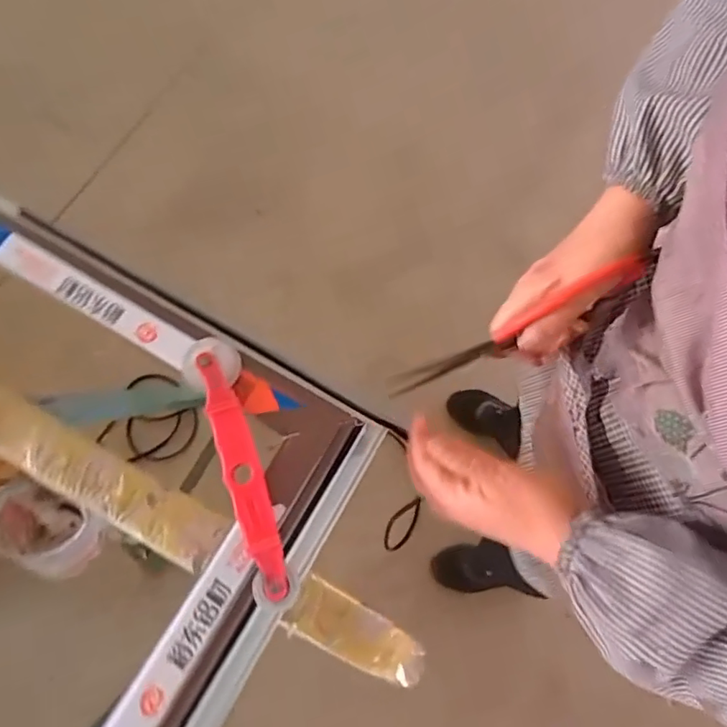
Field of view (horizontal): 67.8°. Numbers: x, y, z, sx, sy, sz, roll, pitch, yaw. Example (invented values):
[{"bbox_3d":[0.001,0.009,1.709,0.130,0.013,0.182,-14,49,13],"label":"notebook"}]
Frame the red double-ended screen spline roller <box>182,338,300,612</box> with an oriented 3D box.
[{"bbox_3d":[-0.089,0.073,0.386,0.036,0.017,0.196,-19,75,-5],"label":"red double-ended screen spline roller"}]

